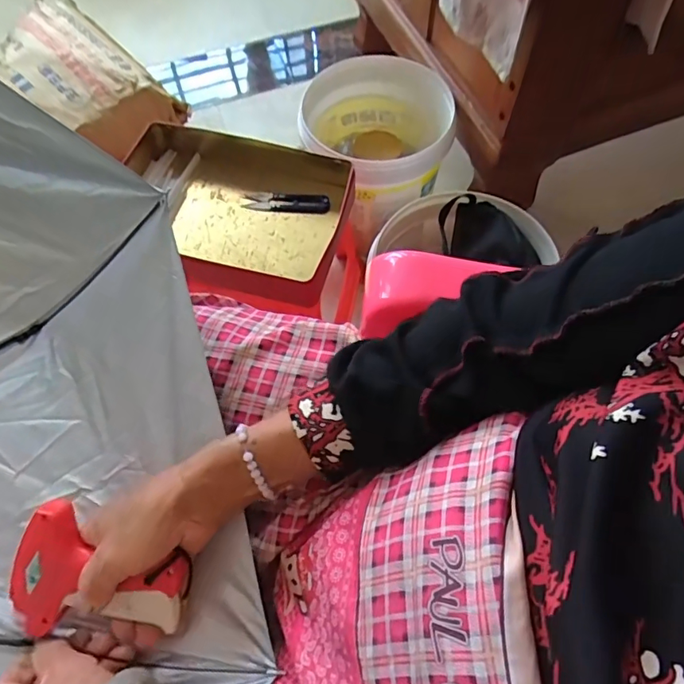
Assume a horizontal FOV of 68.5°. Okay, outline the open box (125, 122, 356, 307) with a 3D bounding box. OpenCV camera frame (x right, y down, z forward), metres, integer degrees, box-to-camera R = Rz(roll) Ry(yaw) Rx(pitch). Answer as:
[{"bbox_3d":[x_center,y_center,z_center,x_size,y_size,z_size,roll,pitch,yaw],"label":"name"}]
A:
[{"bbox_3d":[-0.160,-0.173,0.682,0.310,0.085,0.214,14,65,8],"label":"open box"}]

